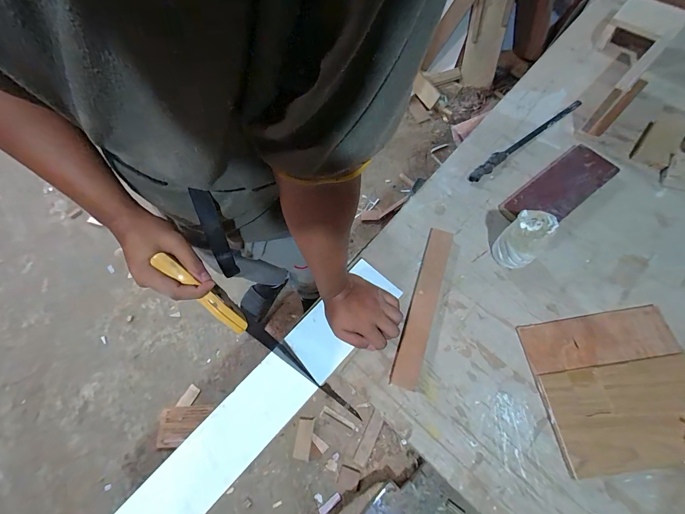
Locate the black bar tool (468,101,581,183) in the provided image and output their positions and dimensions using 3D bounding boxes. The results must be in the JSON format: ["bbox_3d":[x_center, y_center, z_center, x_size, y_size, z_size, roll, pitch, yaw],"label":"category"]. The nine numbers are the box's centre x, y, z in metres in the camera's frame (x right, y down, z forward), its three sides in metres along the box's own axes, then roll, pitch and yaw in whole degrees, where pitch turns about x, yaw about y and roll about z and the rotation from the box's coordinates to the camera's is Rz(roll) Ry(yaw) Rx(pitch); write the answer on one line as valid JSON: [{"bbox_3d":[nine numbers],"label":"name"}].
[{"bbox_3d":[0.380,-0.247,0.640,0.322,0.018,0.027,-36,69,-11],"label":"black bar tool"}]

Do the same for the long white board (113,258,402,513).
[{"bbox_3d":[-0.218,0.323,0.459,0.096,0.014,0.827,41,78,18],"label":"long white board"}]

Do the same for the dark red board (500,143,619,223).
[{"bbox_3d":[0.397,-0.126,0.570,0.217,0.025,0.090,-36,69,-11],"label":"dark red board"}]

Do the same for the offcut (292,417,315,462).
[{"bbox_3d":[-0.133,0.625,1.065,0.056,0.009,0.122,12,60,-6],"label":"offcut"}]

